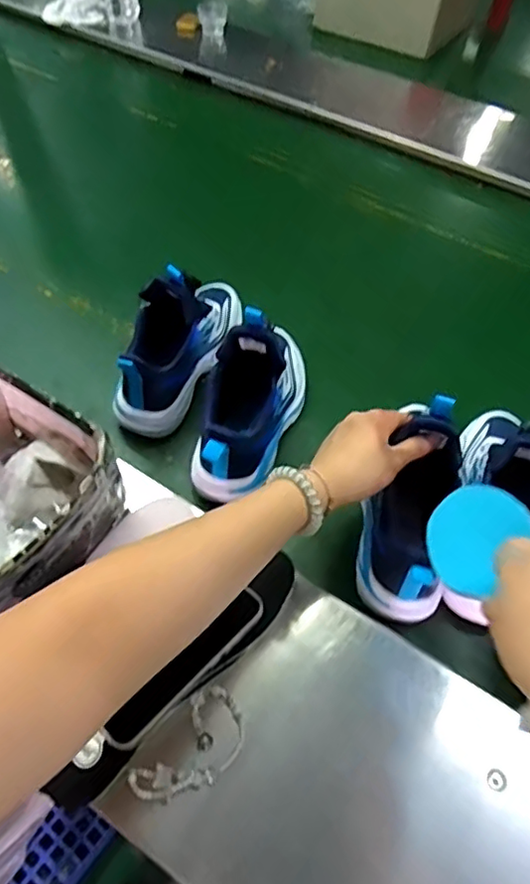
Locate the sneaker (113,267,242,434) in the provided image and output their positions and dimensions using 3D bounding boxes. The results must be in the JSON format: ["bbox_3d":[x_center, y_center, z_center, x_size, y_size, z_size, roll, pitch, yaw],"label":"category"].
[{"bbox_3d":[-0.096,-0.122,0.658,0.087,0.120,0.225,18,56,13],"label":"sneaker"}]

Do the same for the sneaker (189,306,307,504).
[{"bbox_3d":[-0.009,-0.064,0.612,0.079,0.139,0.223,14,55,10],"label":"sneaker"}]

